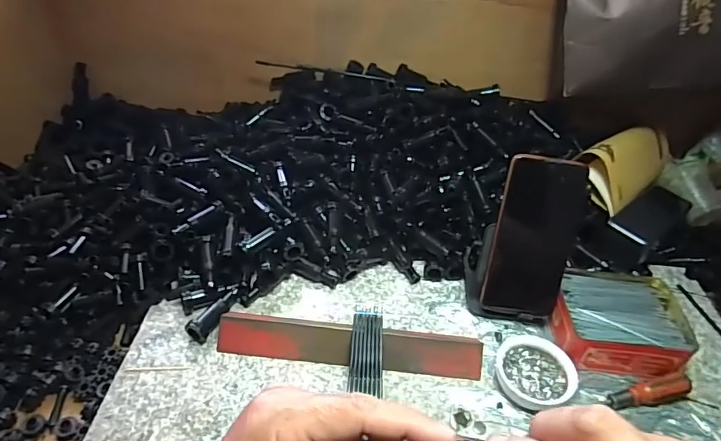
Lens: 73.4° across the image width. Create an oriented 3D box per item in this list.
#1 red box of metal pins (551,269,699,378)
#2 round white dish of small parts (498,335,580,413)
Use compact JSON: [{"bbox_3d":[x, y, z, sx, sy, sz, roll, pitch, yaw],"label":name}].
[{"bbox_3d":[0.268,0.107,0.509,0.125,0.041,0.111,8,40,5],"label":"red box of metal pins"},{"bbox_3d":[0.166,0.145,0.463,0.074,0.017,0.068,2,39,-2],"label":"round white dish of small parts"}]

